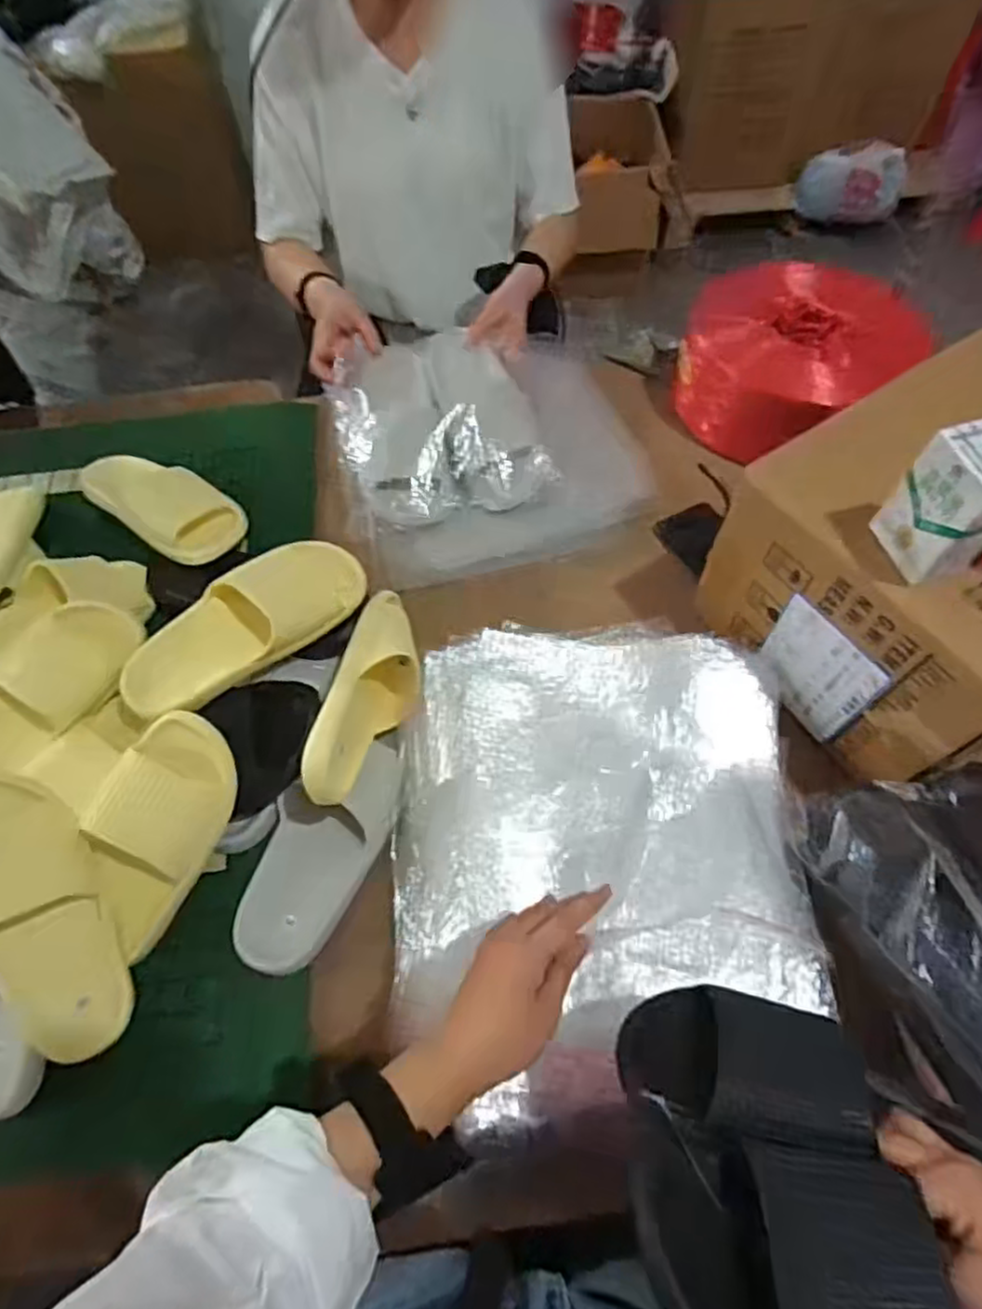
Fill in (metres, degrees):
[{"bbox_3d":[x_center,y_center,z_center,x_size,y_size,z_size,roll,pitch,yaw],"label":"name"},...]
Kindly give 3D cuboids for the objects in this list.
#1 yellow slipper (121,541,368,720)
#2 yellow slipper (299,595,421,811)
[{"bbox_3d":[-0.238,-0.026,0.693,0.250,0.074,0.099,-33,67,-15],"label":"yellow slipper"},{"bbox_3d":[-0.112,0.041,0.699,0.070,0.120,0.236,7,63,4],"label":"yellow slipper"}]

